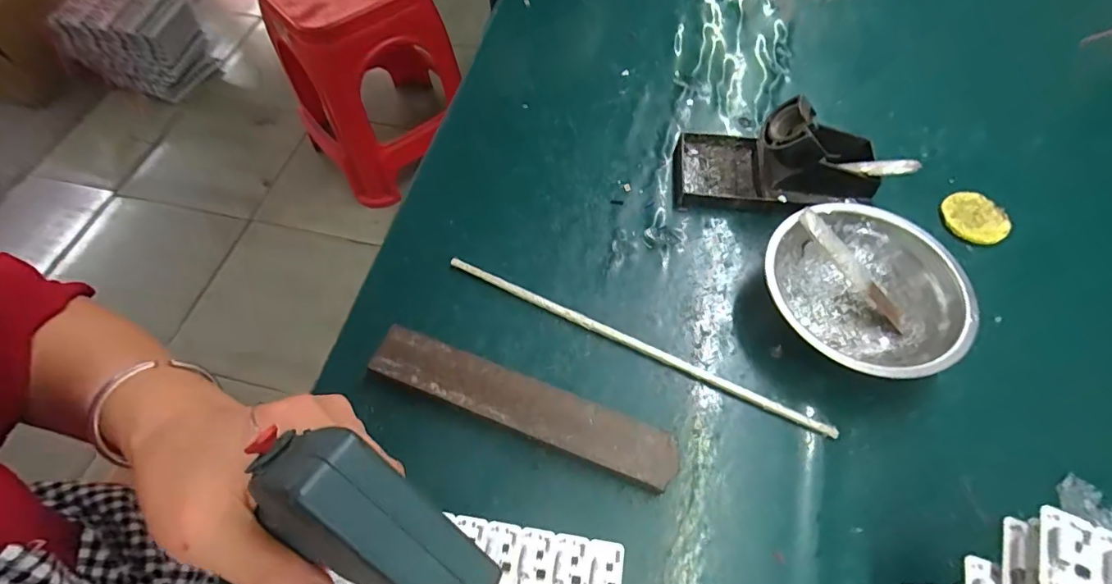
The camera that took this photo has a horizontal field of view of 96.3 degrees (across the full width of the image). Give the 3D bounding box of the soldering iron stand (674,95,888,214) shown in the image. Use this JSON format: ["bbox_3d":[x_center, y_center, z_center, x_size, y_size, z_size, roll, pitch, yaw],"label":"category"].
[{"bbox_3d":[0.173,-0.111,0.391,0.152,0.061,0.078,2,61,3],"label":"soldering iron stand"}]

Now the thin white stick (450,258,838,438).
[{"bbox_3d":[0.048,0.033,0.342,0.274,0.011,0.010,23,65,14],"label":"thin white stick"}]

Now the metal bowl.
[{"bbox_3d":[0.210,-0.001,0.343,0.111,0.040,0.128,-27,64,-12],"label":"metal bowl"}]

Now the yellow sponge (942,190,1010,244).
[{"bbox_3d":[0.331,-0.057,0.394,0.043,0.011,0.047,-26,64,-12],"label":"yellow sponge"}]

